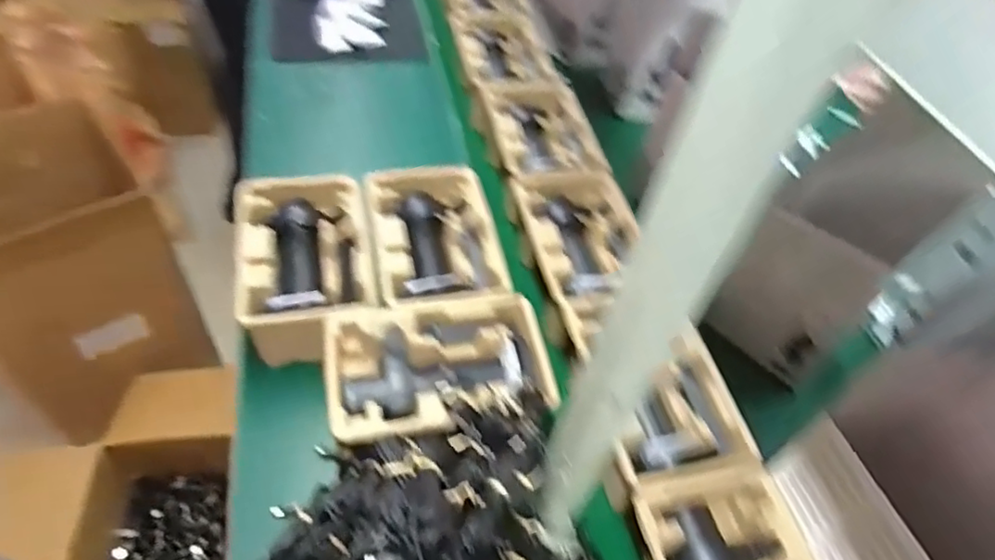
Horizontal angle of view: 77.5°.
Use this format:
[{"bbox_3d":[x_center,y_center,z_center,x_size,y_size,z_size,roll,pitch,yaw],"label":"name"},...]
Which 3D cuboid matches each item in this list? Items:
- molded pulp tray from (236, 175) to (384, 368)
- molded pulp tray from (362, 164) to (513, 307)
[{"bbox_3d":[-0.232,-0.026,0.760,0.148,0.099,0.223,-13,57,-11],"label":"molded pulp tray"},{"bbox_3d":[-0.075,-0.050,0.782,0.155,0.070,0.216,-10,56,-10],"label":"molded pulp tray"}]

